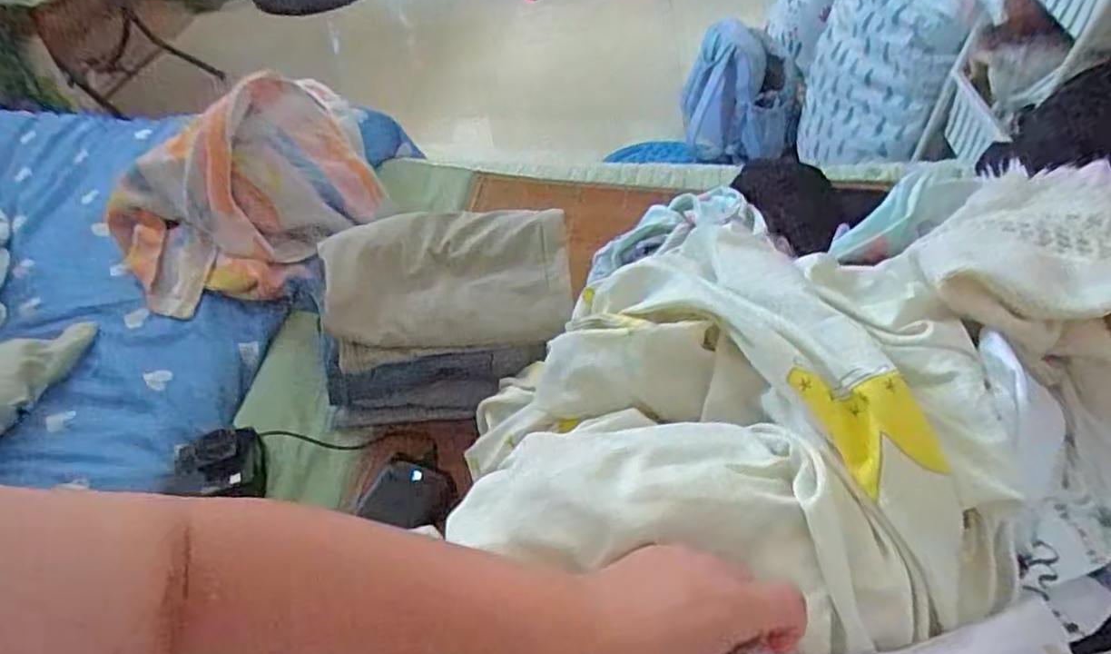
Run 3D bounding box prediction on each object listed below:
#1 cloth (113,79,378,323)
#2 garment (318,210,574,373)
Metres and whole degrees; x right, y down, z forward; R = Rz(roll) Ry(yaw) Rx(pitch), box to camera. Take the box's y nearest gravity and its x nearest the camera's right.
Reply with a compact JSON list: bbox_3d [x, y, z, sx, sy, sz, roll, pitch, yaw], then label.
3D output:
[{"bbox_3d":[-0.388,-0.191,0.873,0.356,0.146,0.307,-31,54,-23],"label":"cloth"},{"bbox_3d":[-0.113,-0.049,0.704,0.252,0.043,0.174,-6,48,-2],"label":"garment"}]

